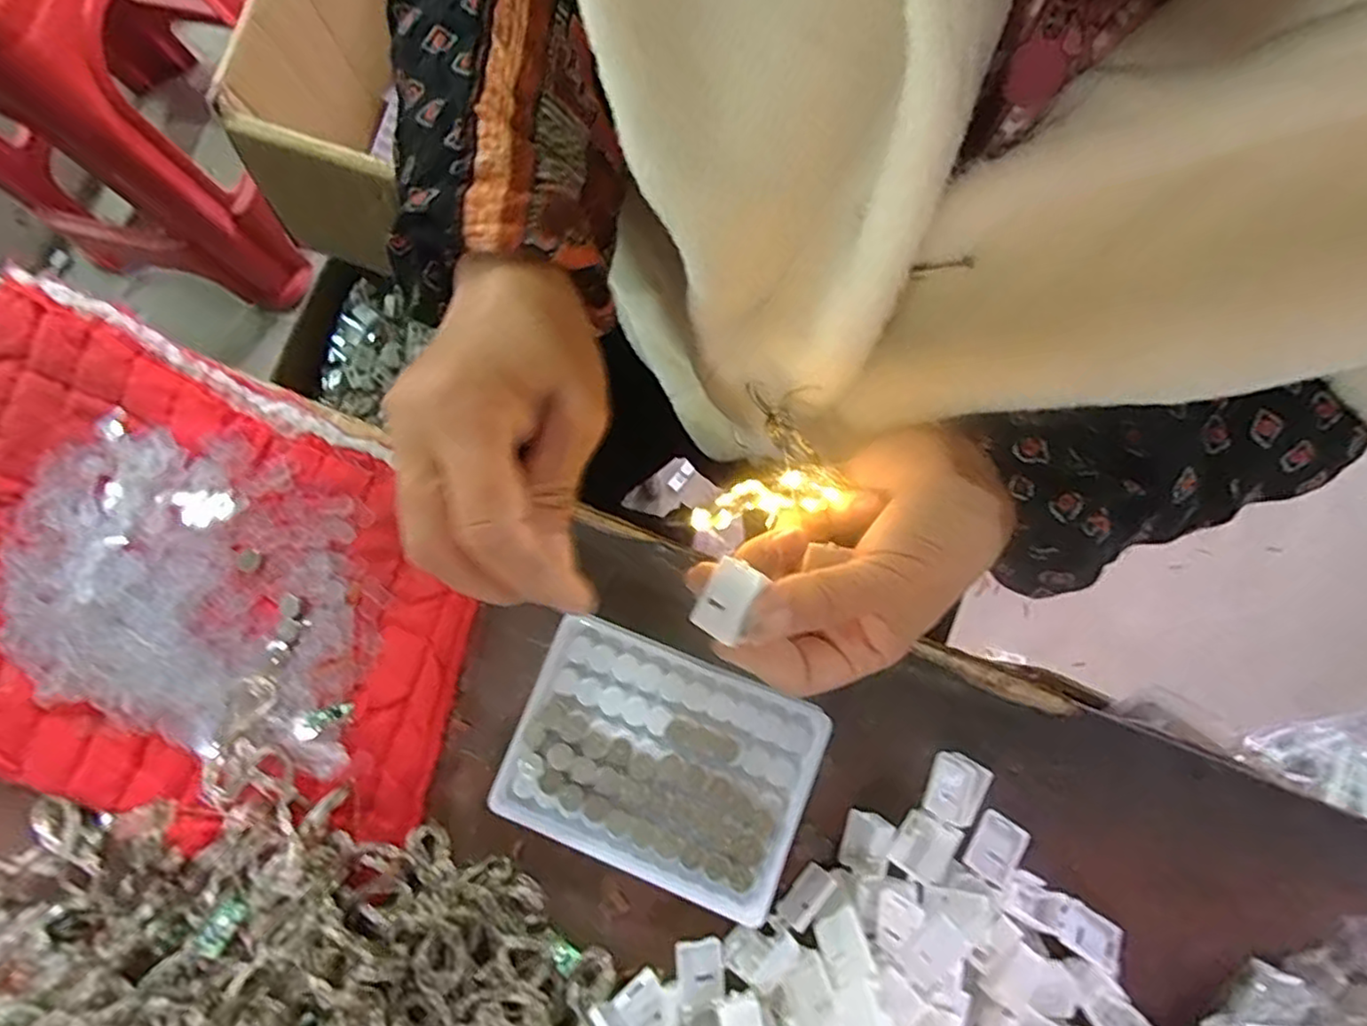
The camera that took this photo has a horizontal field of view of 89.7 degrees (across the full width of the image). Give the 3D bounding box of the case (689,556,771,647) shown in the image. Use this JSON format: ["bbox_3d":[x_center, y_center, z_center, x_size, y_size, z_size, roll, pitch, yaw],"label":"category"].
[{"bbox_3d":[0.017,0.031,0.239,0.020,0.011,0.027,31,95,41],"label":"case"}]

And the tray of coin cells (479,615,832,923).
[{"bbox_3d":[-0.011,0.114,0.317,0.131,0.026,0.096,21,79,6],"label":"tray of coin cells"}]

